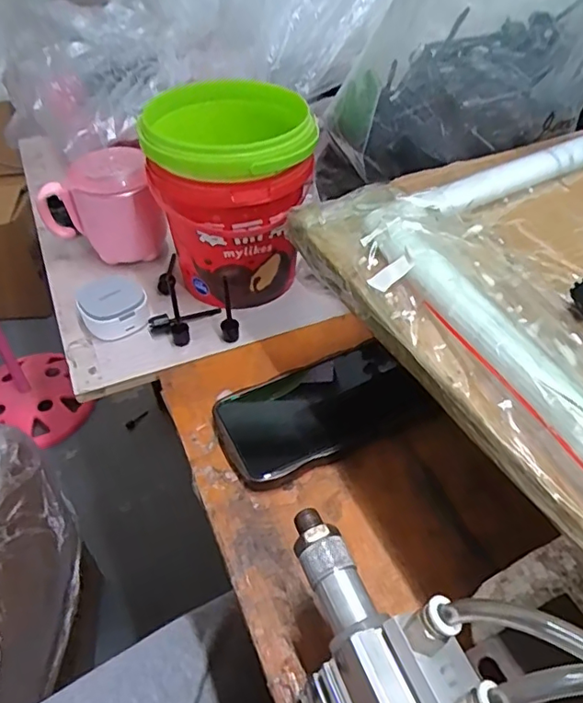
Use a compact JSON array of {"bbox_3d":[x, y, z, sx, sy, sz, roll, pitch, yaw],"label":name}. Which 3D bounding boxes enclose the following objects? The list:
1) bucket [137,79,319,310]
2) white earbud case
[{"bbox_3d":[-0.051,-0.129,0.483,0.127,0.155,0.134,-6,45,-6],"label":"bucket"},{"bbox_3d":[-0.153,-0.040,0.483,0.055,0.032,0.053,-13,46,-13],"label":"white earbud case"}]

